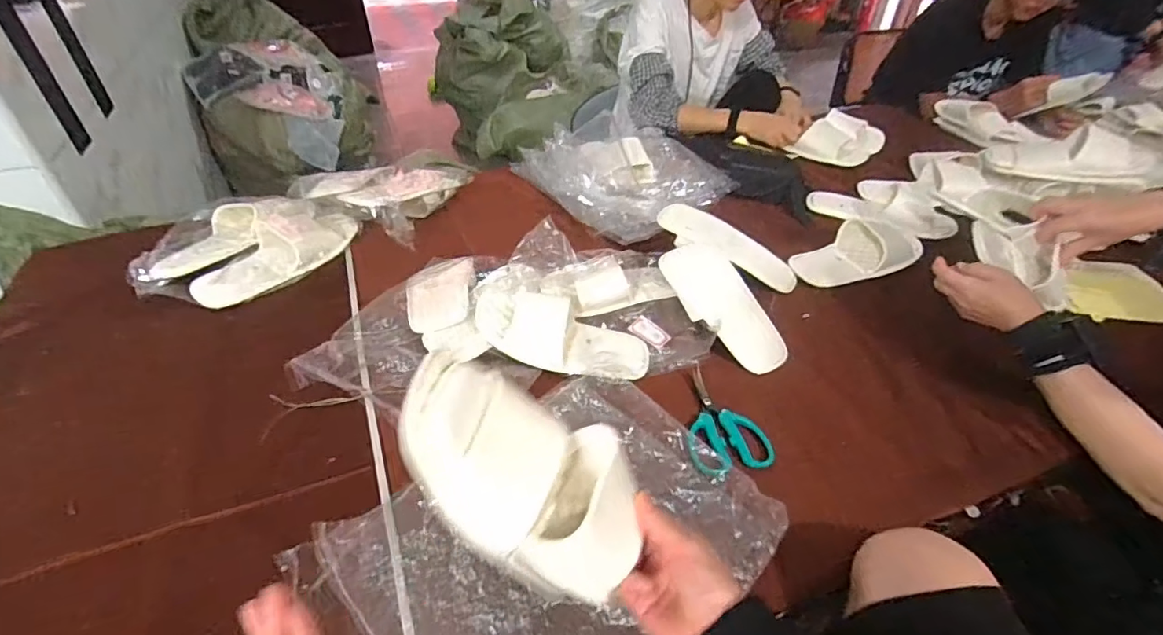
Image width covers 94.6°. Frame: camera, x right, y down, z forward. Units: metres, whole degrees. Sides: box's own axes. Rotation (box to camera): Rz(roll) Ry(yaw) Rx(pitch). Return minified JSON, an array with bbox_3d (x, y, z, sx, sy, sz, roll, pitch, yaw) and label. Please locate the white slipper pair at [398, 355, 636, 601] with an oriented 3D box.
[{"bbox_3d":[-0.037,0.106,0.374,0.072,0.203,0.096,-30,29,27],"label":"white slipper pair"}]

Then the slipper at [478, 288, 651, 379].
[{"bbox_3d":[-0.028,0.022,0.719,0.245,0.049,0.100,19,39,-4],"label":"slipper"}]

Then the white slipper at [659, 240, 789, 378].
[{"bbox_3d":[0.209,-0.021,0.779,0.111,0.048,0.225,-29,73,-32],"label":"white slipper"}]

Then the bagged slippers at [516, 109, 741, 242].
[{"bbox_3d":[0.089,-0.297,1.099,0.333,0.087,0.429,-19,45,-22],"label":"bagged slippers"}]

